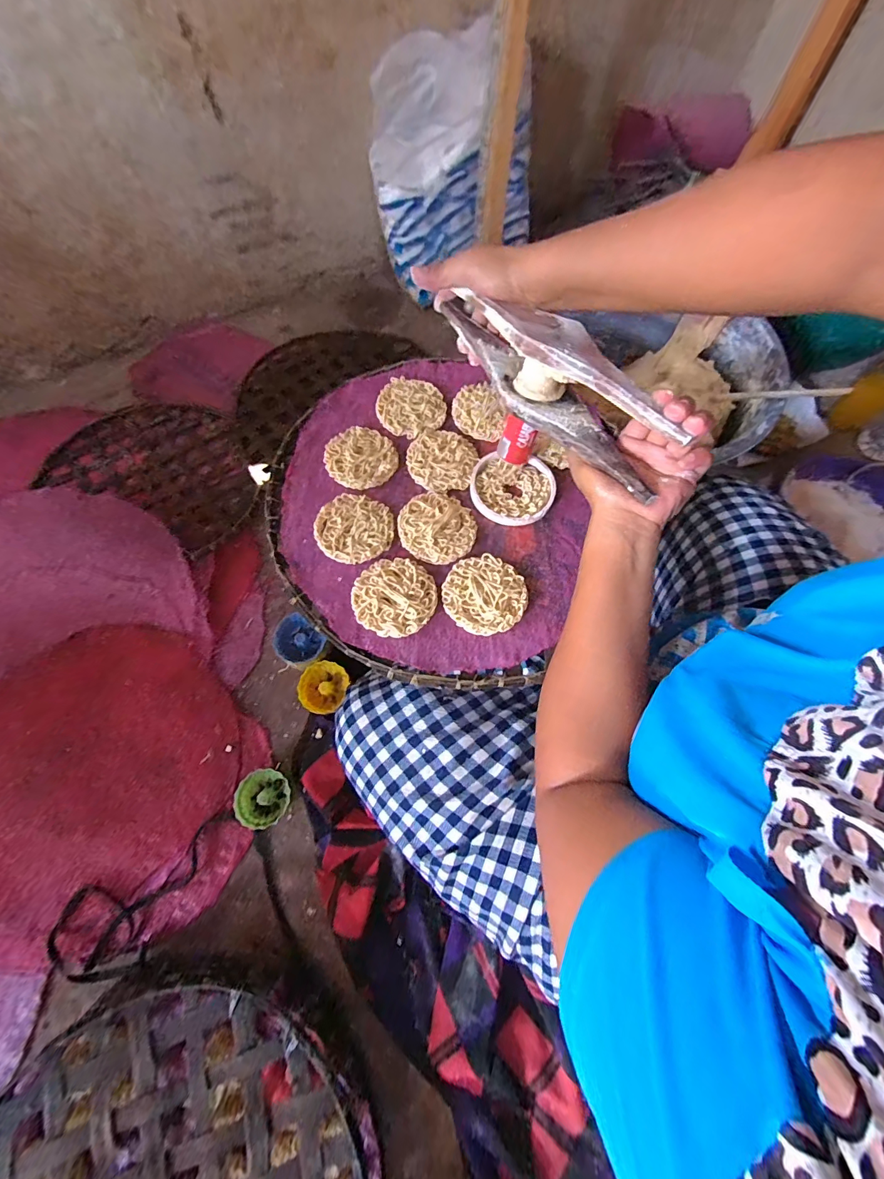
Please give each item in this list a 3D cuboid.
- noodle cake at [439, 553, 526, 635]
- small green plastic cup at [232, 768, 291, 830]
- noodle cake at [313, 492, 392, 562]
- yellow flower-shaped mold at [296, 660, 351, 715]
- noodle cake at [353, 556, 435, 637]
[{"bbox_3d":[0.040,0.004,0.388,0.075,0.009,0.075,1,68,-2],"label":"noodle cake"},{"bbox_3d":[-0.214,0.250,0.505,0.060,0.026,0.060,1,68,-2],"label":"small green plastic cup"},{"bbox_3d":[-0.086,-0.062,0.412,0.072,0.007,0.073,1,68,-2],"label":"noodle cake"},{"bbox_3d":[-0.152,0.122,0.532,0.059,0.026,0.063,1,68,-2],"label":"yellow flower-shaped mold"},{"bbox_3d":[-0.044,0.005,0.385,0.075,0.008,0.073,-1,68,-3],"label":"noodle cake"}]

